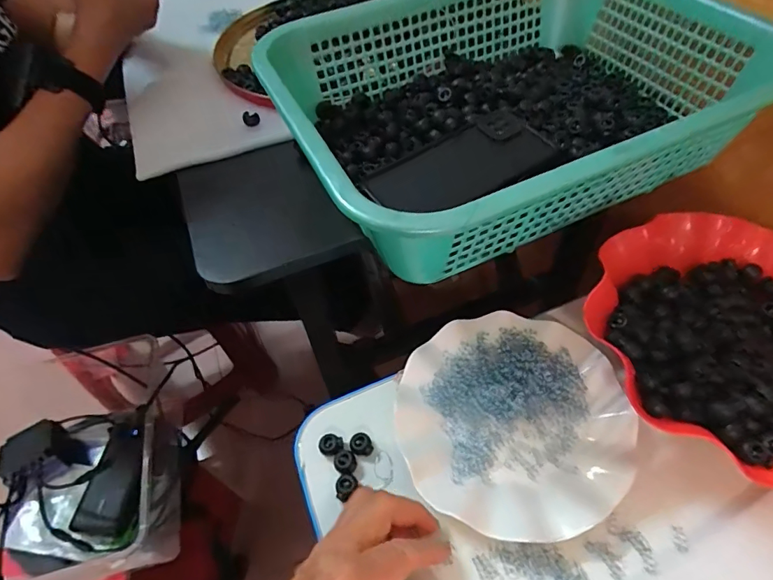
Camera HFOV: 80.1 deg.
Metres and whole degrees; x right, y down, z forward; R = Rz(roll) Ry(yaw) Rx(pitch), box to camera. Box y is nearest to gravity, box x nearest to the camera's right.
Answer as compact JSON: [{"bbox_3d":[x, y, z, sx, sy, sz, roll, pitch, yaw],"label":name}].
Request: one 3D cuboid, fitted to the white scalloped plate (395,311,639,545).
[{"bbox_3d":[0.102,0.103,0.376,0.177,0.023,0.176,-3,53,3],"label":"white scalloped plate"}]

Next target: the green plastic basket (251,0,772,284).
[{"bbox_3d":[0.103,-0.168,0.405,0.375,0.094,0.290,-23,54,-12],"label":"green plastic basket"}]

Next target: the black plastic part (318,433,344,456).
[{"bbox_3d":[-0.046,0.129,0.381,0.020,0.011,0.016,3,53,8],"label":"black plastic part"}]

